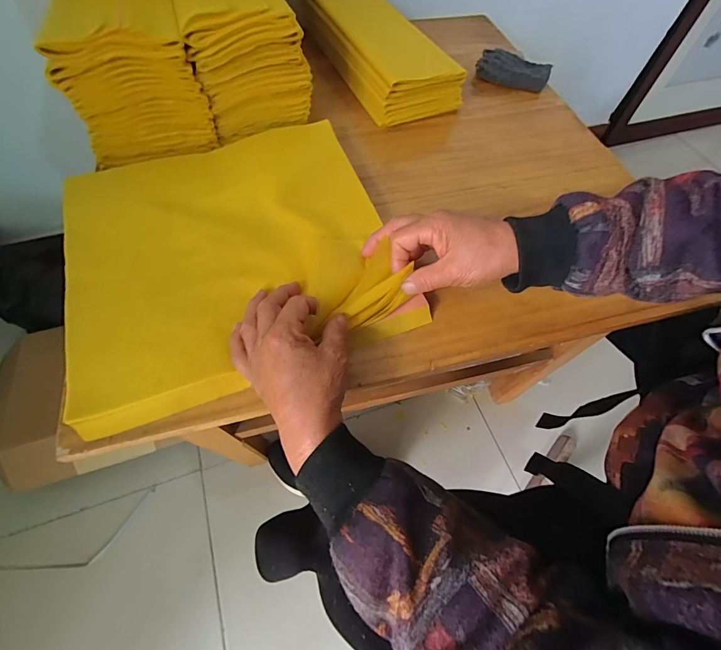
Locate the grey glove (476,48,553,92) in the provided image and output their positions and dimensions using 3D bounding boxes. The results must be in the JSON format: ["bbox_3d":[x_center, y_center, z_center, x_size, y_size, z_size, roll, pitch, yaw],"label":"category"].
[{"bbox_3d":[0.241,-0.403,0.554,0.110,0.026,0.050,18,63,7],"label":"grey glove"}]

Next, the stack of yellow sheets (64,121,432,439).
[{"bbox_3d":[-0.136,-0.094,0.367,0.308,0.027,0.314,-18,65,-12],"label":"stack of yellow sheets"}]

